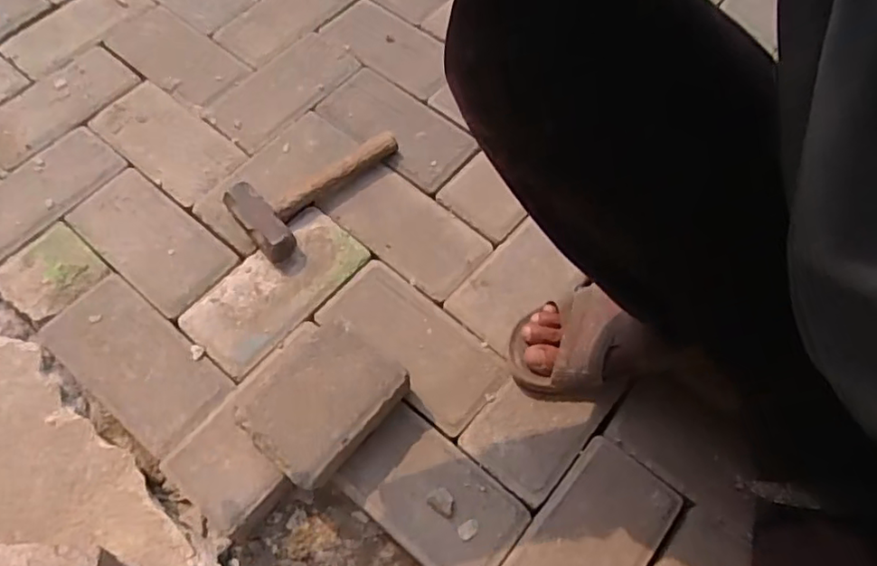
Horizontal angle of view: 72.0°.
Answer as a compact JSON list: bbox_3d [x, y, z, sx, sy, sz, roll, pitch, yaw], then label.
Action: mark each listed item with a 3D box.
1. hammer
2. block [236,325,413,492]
[{"bbox_3d":[-0.139,-0.121,0.725,0.214,0.039,0.102,-38,71,-20],"label":"hammer"},{"bbox_3d":[-0.114,0.113,0.590,0.115,0.066,0.138,36,70,14],"label":"block"}]

